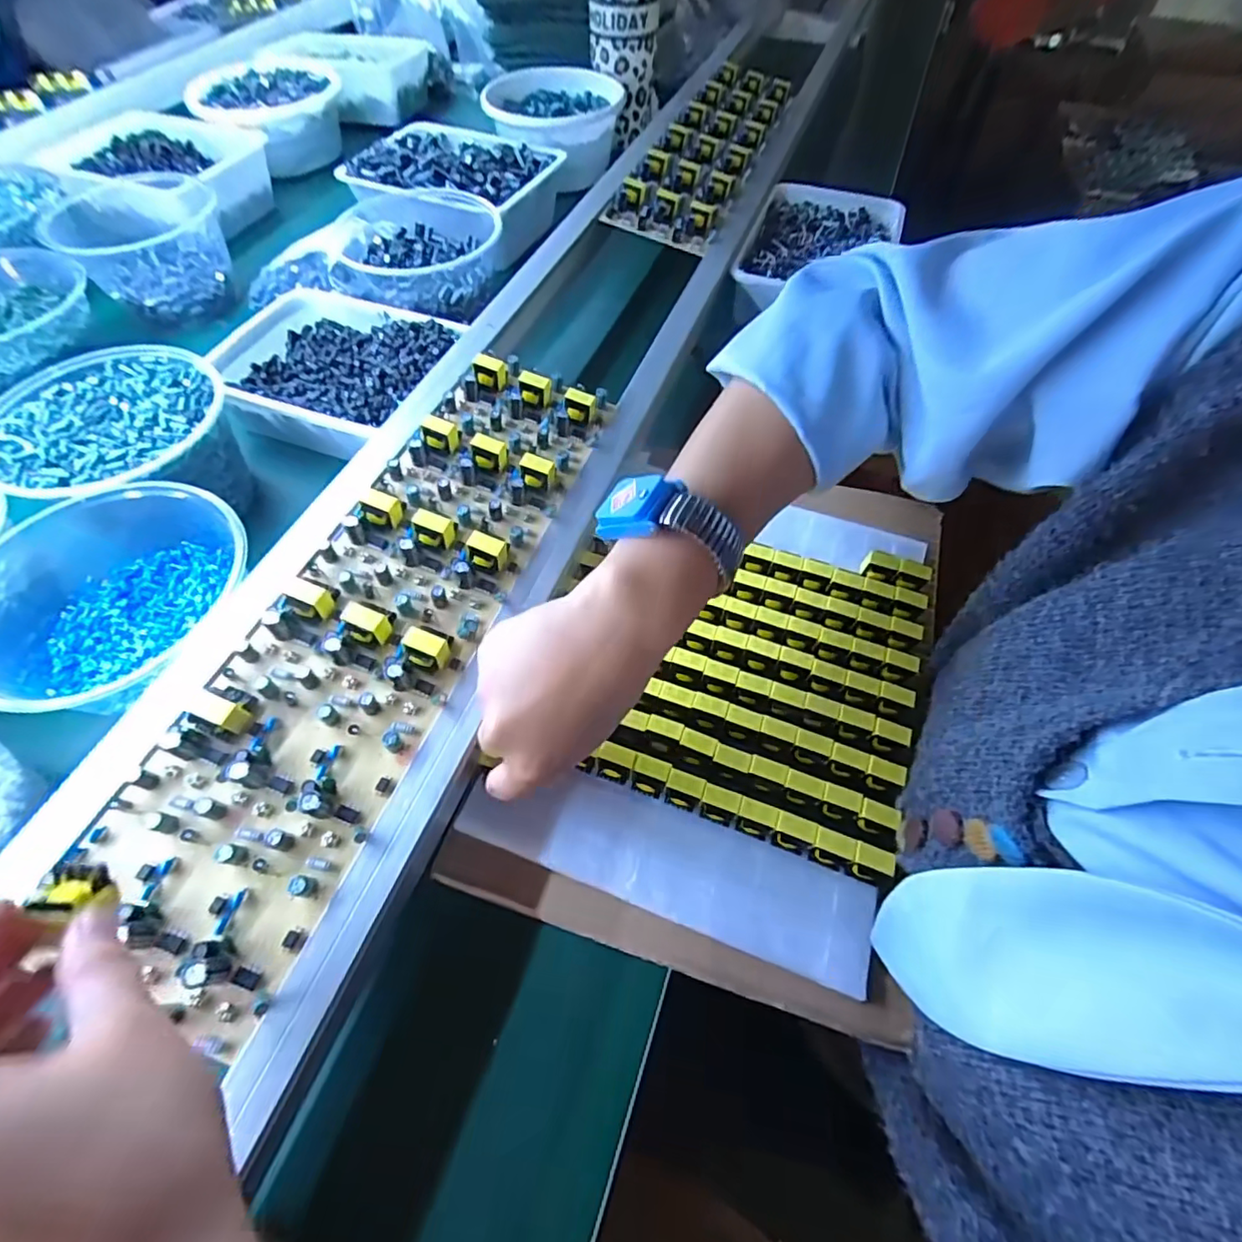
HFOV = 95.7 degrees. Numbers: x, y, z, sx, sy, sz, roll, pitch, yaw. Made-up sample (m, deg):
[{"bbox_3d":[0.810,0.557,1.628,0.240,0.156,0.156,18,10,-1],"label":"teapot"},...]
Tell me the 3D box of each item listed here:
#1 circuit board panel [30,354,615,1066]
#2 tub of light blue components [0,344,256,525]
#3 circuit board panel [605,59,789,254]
[{"bbox_3d":[-0.124,-0.017,0.310,0.101,0.031,0.384,18,61,10],"label":"circuit board panel"},{"bbox_3d":[-0.342,-0.117,0.403,0.136,0.082,0.145,0,58,0],"label":"tub of light blue components"},{"bbox_3d":[0.096,-0.516,0.599,0.099,0.023,0.364,19,60,11],"label":"circuit board panel"}]

